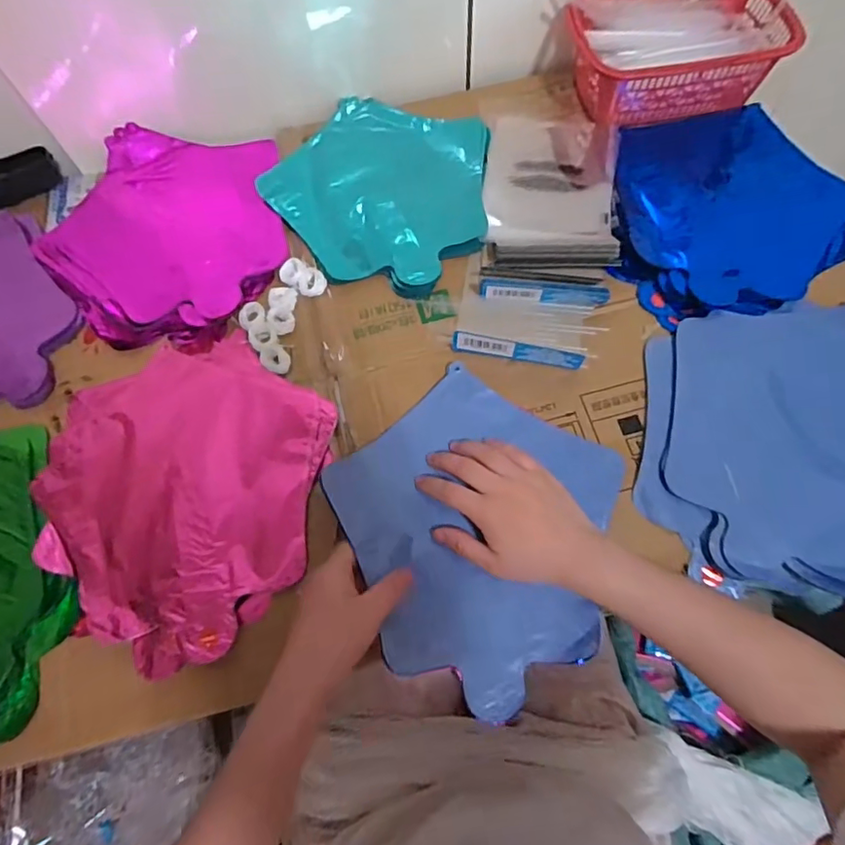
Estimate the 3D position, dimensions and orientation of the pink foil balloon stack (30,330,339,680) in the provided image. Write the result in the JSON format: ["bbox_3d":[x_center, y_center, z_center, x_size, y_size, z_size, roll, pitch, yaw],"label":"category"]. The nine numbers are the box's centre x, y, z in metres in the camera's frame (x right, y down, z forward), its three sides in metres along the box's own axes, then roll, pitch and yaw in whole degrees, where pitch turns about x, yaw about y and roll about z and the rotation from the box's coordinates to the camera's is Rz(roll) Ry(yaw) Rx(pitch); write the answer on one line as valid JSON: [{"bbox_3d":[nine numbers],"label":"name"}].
[{"bbox_3d":[-0.197,0.044,0.454,0.239,0.009,0.233,33,73,14],"label":"pink foil balloon stack"}]

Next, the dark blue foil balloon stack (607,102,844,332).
[{"bbox_3d":[0.289,-0.214,0.536,0.232,0.020,0.238,-15,68,-4],"label":"dark blue foil balloon stack"}]

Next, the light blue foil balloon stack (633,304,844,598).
[{"bbox_3d":[0.313,0.015,0.452,0.265,0.020,0.232,0,68,2],"label":"light blue foil balloon stack"}]

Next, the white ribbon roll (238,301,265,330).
[{"bbox_3d":[-0.158,-0.099,0.511,0.025,0.005,0.025,-1,68,2],"label":"white ribbon roll"}]

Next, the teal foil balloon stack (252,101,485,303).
[{"bbox_3d":[-0.033,-0.238,0.560,0.223,0.018,0.219,37,74,15],"label":"teal foil balloon stack"}]

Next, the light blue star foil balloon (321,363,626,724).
[{"bbox_3d":[0.049,0.082,0.438,0.226,0.030,0.224,-40,72,-13],"label":"light blue star foil balloon"}]

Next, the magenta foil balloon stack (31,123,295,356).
[{"bbox_3d":[-0.256,-0.185,0.552,0.235,0.027,0.238,6,68,4],"label":"magenta foil balloon stack"}]

